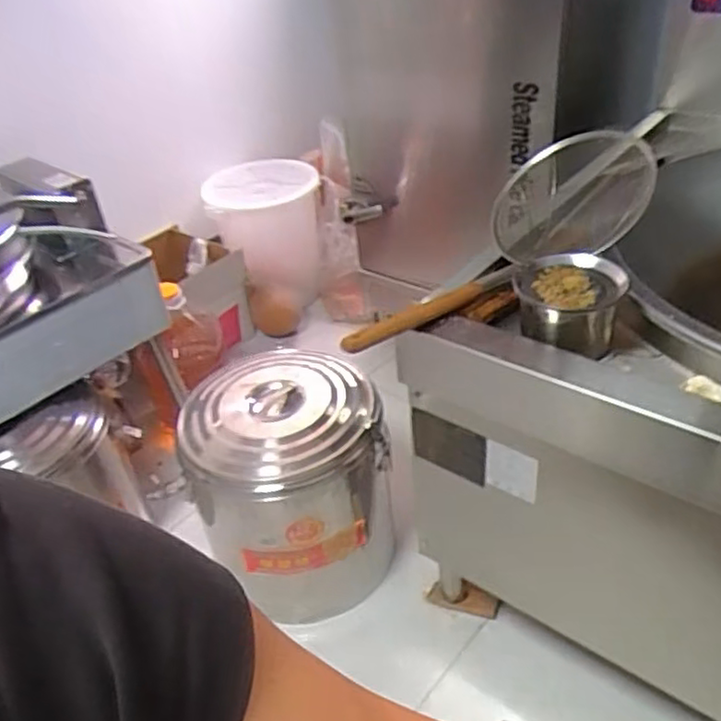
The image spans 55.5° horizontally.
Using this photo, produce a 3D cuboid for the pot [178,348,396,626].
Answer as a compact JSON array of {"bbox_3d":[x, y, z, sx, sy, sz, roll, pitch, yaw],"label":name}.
[{"bbox_3d":[-0.139,0.275,1.578,0.388,0.532,0.409,-4,37,3],"label":"pot"}]

